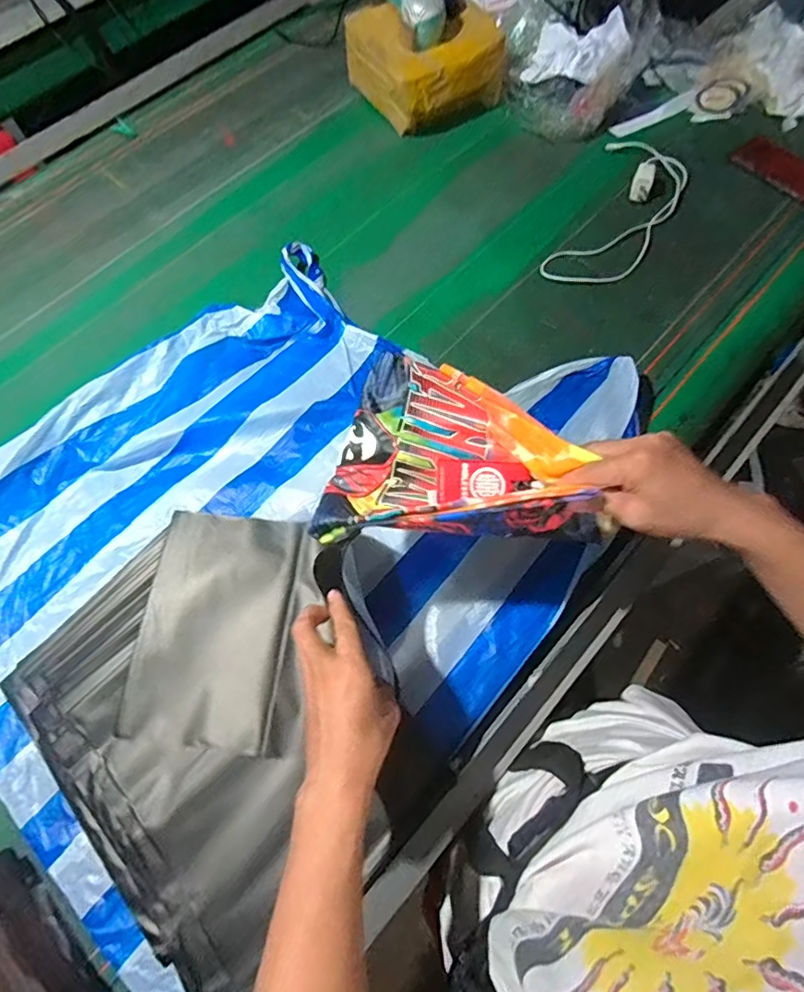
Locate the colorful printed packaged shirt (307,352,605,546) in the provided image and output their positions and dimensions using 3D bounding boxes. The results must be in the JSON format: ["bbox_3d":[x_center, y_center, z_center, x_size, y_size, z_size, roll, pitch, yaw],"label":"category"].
[{"bbox_3d":[0.043,-0.049,0.517,0.242,0.077,0.174,-2,67,2],"label":"colorful printed packaged shirt"}]

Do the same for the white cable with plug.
[{"bbox_3d":[0.344,-0.447,0.850,0.142,0.032,0.317,25,71,13],"label":"white cable with plug"}]

